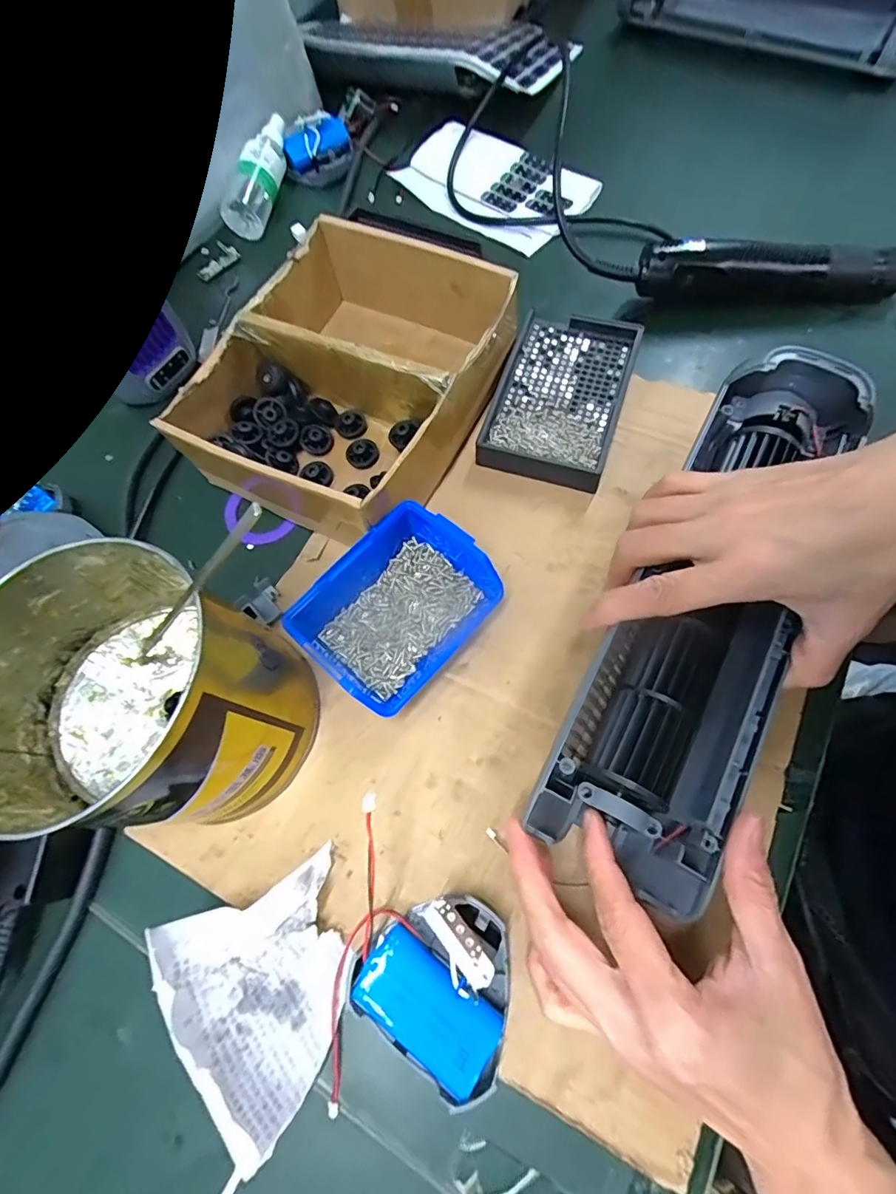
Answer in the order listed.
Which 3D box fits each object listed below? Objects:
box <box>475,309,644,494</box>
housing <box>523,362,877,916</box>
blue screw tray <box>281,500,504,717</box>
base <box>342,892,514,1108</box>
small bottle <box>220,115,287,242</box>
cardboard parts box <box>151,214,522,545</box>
[{"bbox_3d":[0.084,-0.150,0.378,0.089,0.028,0.137,17,70,11],"label":"box"},{"bbox_3d":[0.143,0.002,0.277,0.086,0.061,0.300,26,75,12],"label":"housing"},{"bbox_3d":[-0.032,0.006,0.307,0.086,0.044,0.109,41,76,18],"label":"blue screw tray"},{"bbox_3d":[-0.002,0.181,0.232,0.079,0.043,0.073,34,74,17],"label":"base"},{"bbox_3d":[-0.184,-0.422,0.491,0.037,0.033,0.130,16,82,8],"label":"small bottle"},{"bbox_3d":[-0.068,-0.153,0.357,0.172,0.075,0.205,25,72,14],"label":"cardboard parts box"}]

